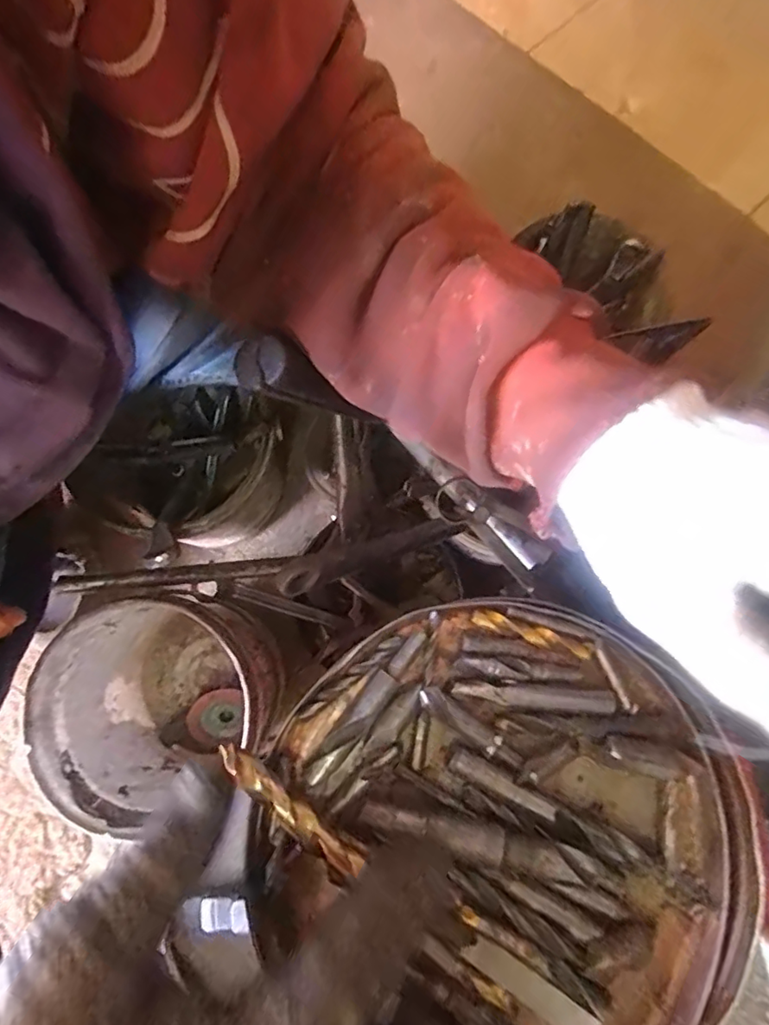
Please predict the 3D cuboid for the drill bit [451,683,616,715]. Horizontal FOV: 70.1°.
[{"bbox_3d":[0.069,0.085,0.251,0.074,0.008,0.010,5,78,1],"label":"drill bit"}]

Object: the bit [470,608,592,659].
[{"bbox_3d":[0.069,0.057,0.257,0.058,0.007,0.008,19,79,4],"label":"bit"}]

